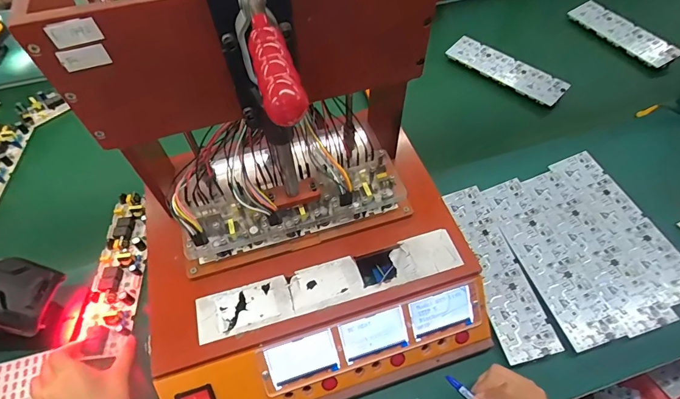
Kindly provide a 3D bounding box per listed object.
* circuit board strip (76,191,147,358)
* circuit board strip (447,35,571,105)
[{"bbox_3d":[-0.301,0.085,0.524,0.066,0.017,0.227,-7,57,-4],"label":"circuit board strip"},{"bbox_3d":[0.318,-0.255,0.745,0.237,0.015,0.057,40,91,27],"label":"circuit board strip"}]

